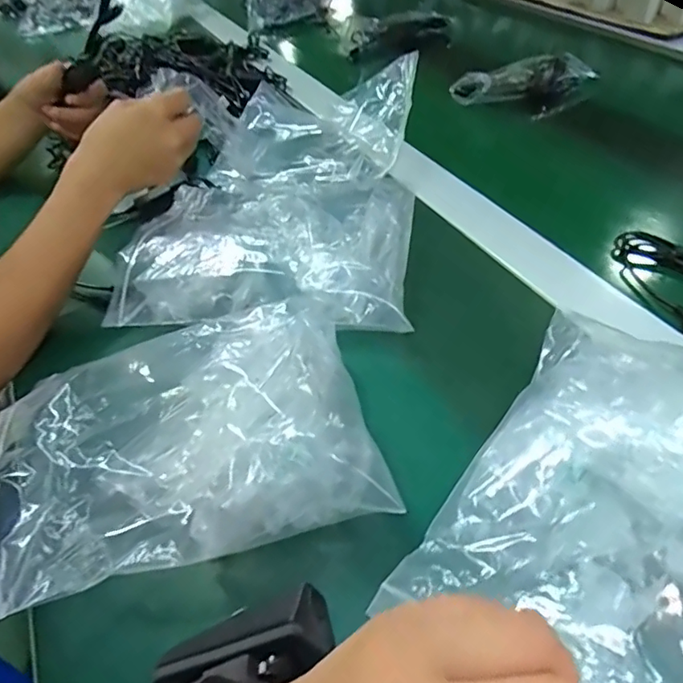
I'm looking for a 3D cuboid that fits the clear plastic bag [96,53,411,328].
[{"bbox_3d":[-0.049,-0.174,0.547,0.230,0.046,0.405,0,47,9],"label":"clear plastic bag"}]

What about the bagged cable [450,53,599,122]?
[{"bbox_3d":[0.240,-0.331,0.714,0.175,0.061,0.055,-10,46,0],"label":"bagged cable"}]

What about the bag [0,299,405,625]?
[{"bbox_3d":[-0.099,0.060,0.331,0.222,0.043,0.154,-16,46,-6],"label":"bag"}]

